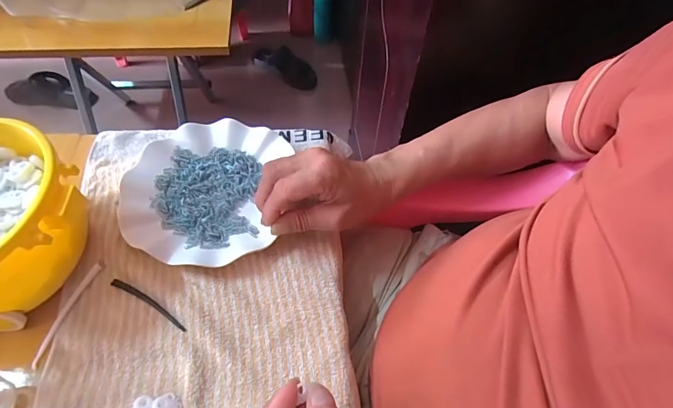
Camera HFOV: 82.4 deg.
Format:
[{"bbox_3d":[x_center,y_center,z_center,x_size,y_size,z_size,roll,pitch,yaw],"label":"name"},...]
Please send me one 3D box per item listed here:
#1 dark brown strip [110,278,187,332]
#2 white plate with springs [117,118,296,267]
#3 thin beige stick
[{"bbox_3d":[-0.171,0.090,0.353,0.086,0.004,0.009,25,58,14],"label":"dark brown strip"},{"bbox_3d":[-0.138,-0.019,0.416,0.160,0.023,0.180,13,56,6],"label":"white plate with springs"},{"bbox_3d":[-0.239,0.095,0.341,0.010,0.005,0.095,13,56,6],"label":"thin beige stick"}]

